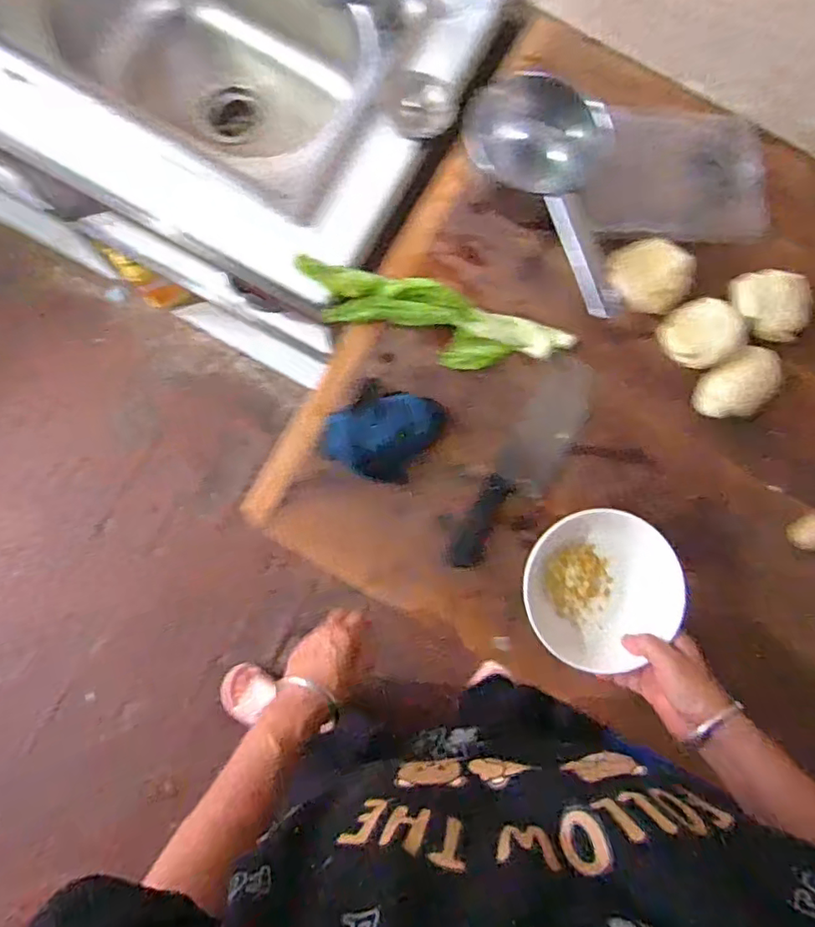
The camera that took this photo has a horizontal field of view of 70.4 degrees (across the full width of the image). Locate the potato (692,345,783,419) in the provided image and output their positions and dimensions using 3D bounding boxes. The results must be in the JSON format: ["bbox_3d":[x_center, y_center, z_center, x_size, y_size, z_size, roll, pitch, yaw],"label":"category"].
[{"bbox_3d":[0.378,-0.089,0.655,0.091,0.049,0.069,-28,87,-6],"label":"potato"}]

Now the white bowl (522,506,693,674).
[{"bbox_3d":[0.179,0.118,0.542,0.128,0.062,0.135,0,78,-1],"label":"white bowl"}]

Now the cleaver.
[{"bbox_3d":[0.137,0.002,0.646,0.070,0.022,0.261,29,81,1],"label":"cleaver"}]

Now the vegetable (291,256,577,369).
[{"bbox_3d":[0.022,-0.160,0.656,0.323,0.035,0.081,19,83,-1],"label":"vegetable"}]

